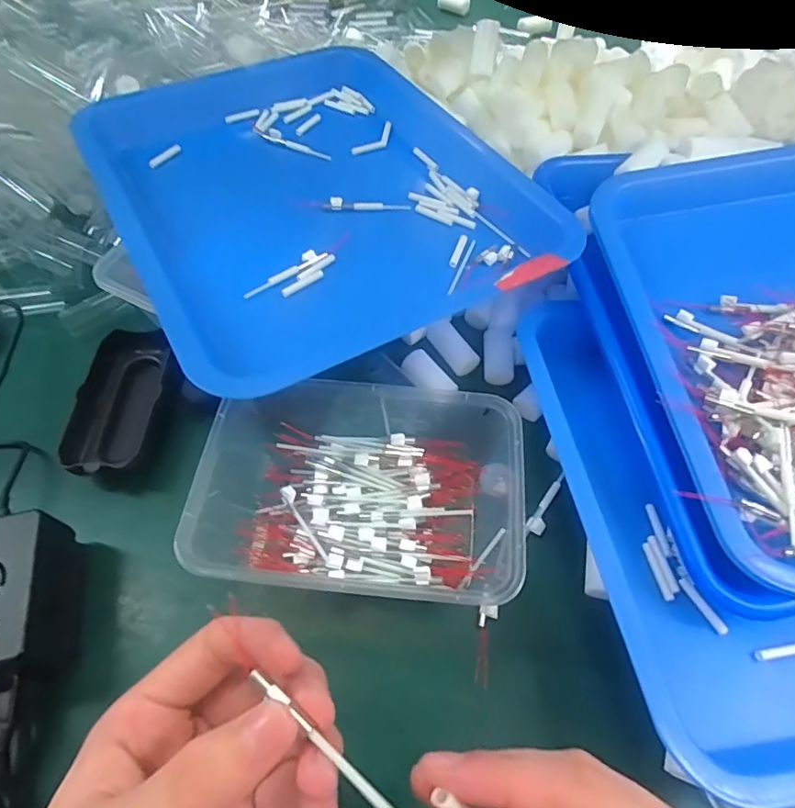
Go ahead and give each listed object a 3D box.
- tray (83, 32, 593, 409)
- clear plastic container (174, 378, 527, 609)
[{"bbox_3d":[-0.062,-0.173,0.400,0.285,0.034,0.351,-26,60,-15],"label":"tray"},{"bbox_3d":[-0.023,0.049,0.301,0.174,0.050,0.112,3,57,2],"label":"clear plastic container"}]

